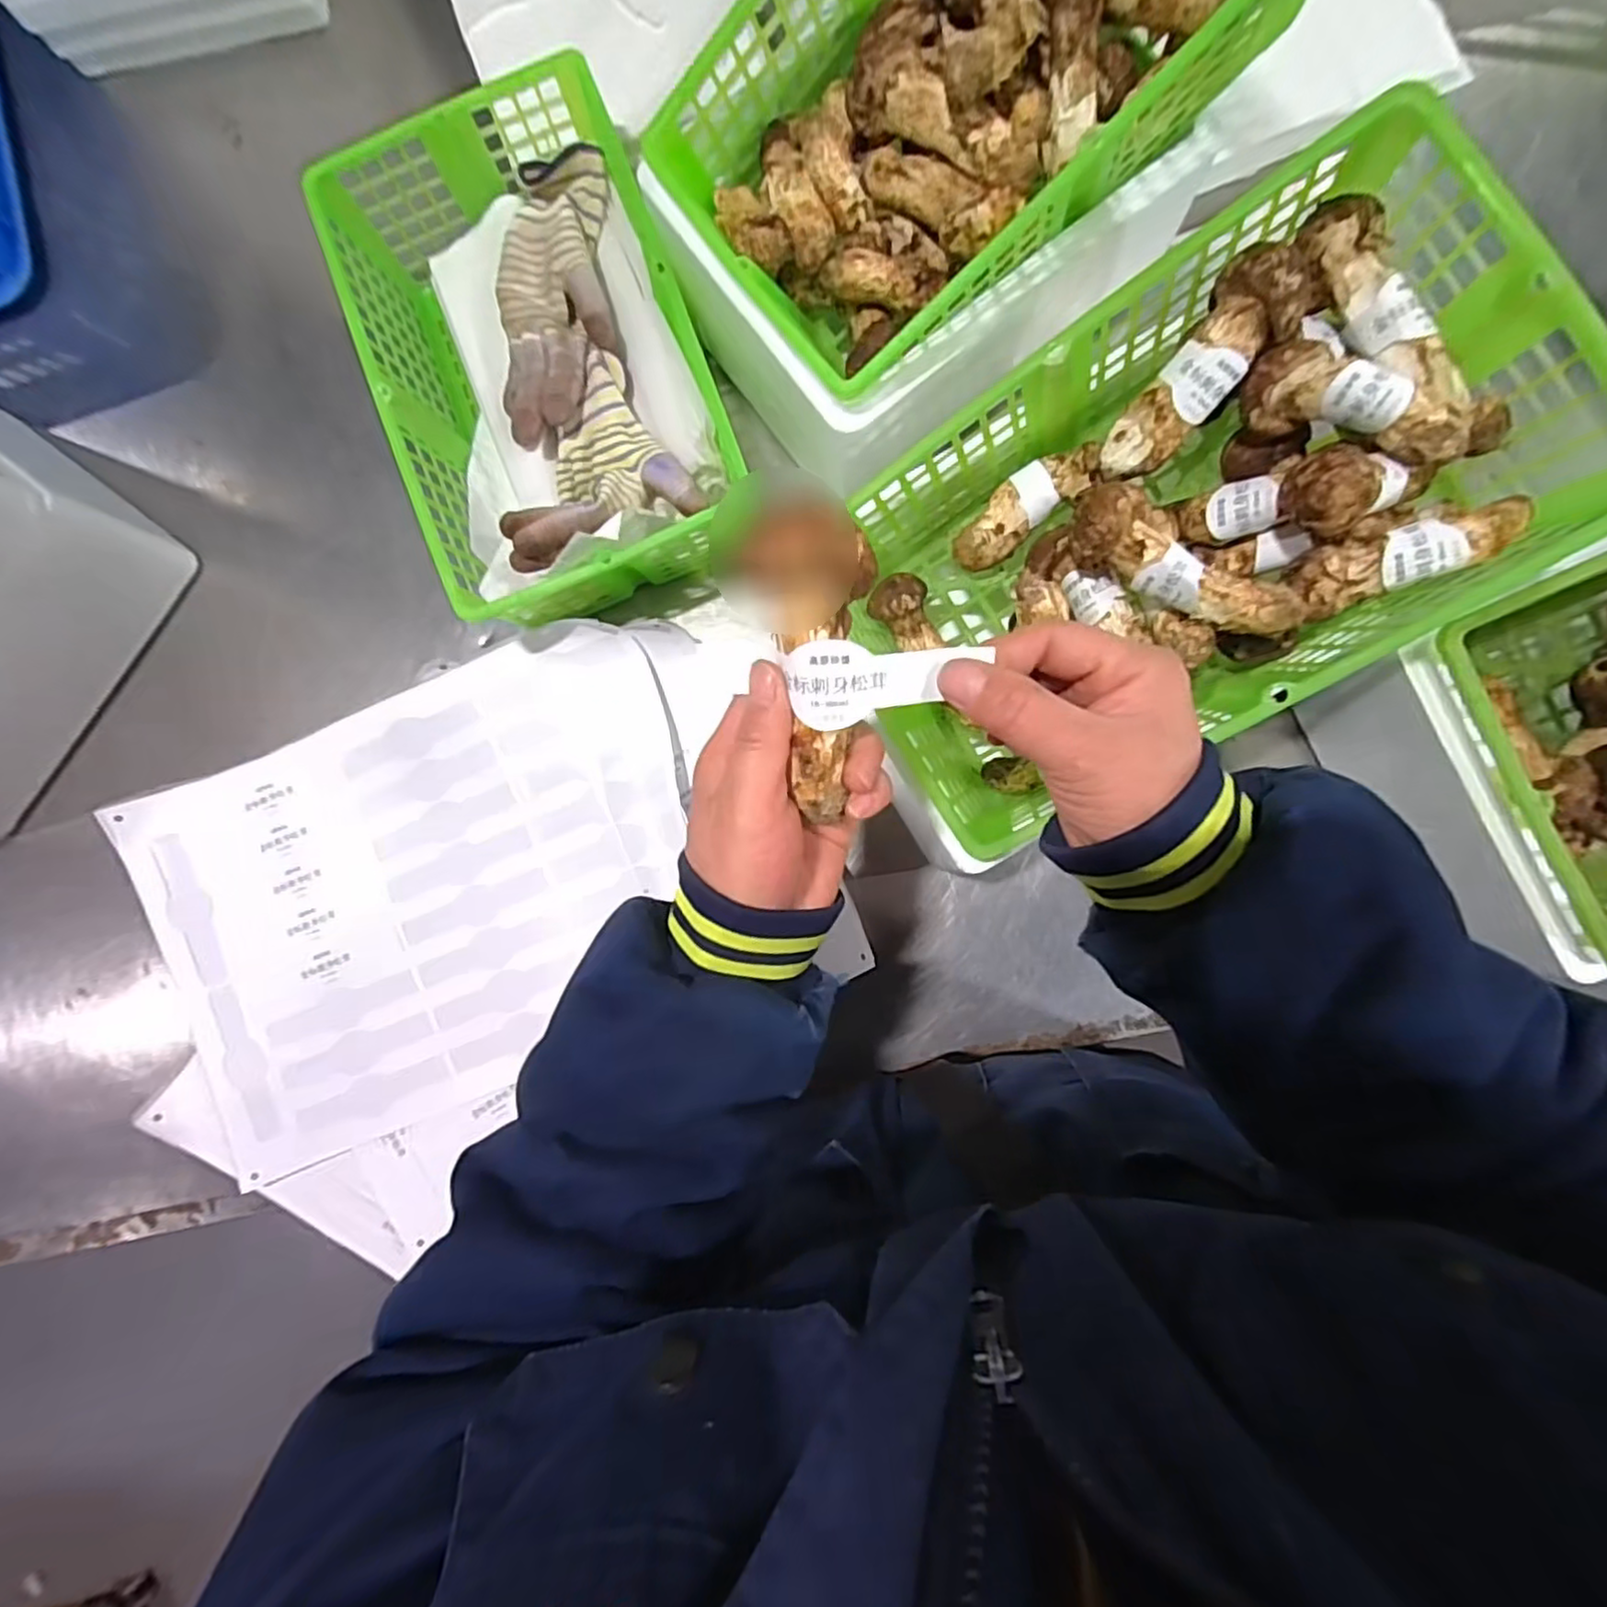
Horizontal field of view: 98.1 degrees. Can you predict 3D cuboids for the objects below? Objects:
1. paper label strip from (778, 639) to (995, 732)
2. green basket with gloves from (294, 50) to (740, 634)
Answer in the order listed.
[{"bbox_3d":[0.029,-0.045,0.258,0.070,0.008,0.031,-4,116,-7],"label":"paper label strip"},{"bbox_3d":[-0.189,-0.322,0.527,0.215,0.106,0.346,-20,87,2],"label":"green basket with gloves"}]

